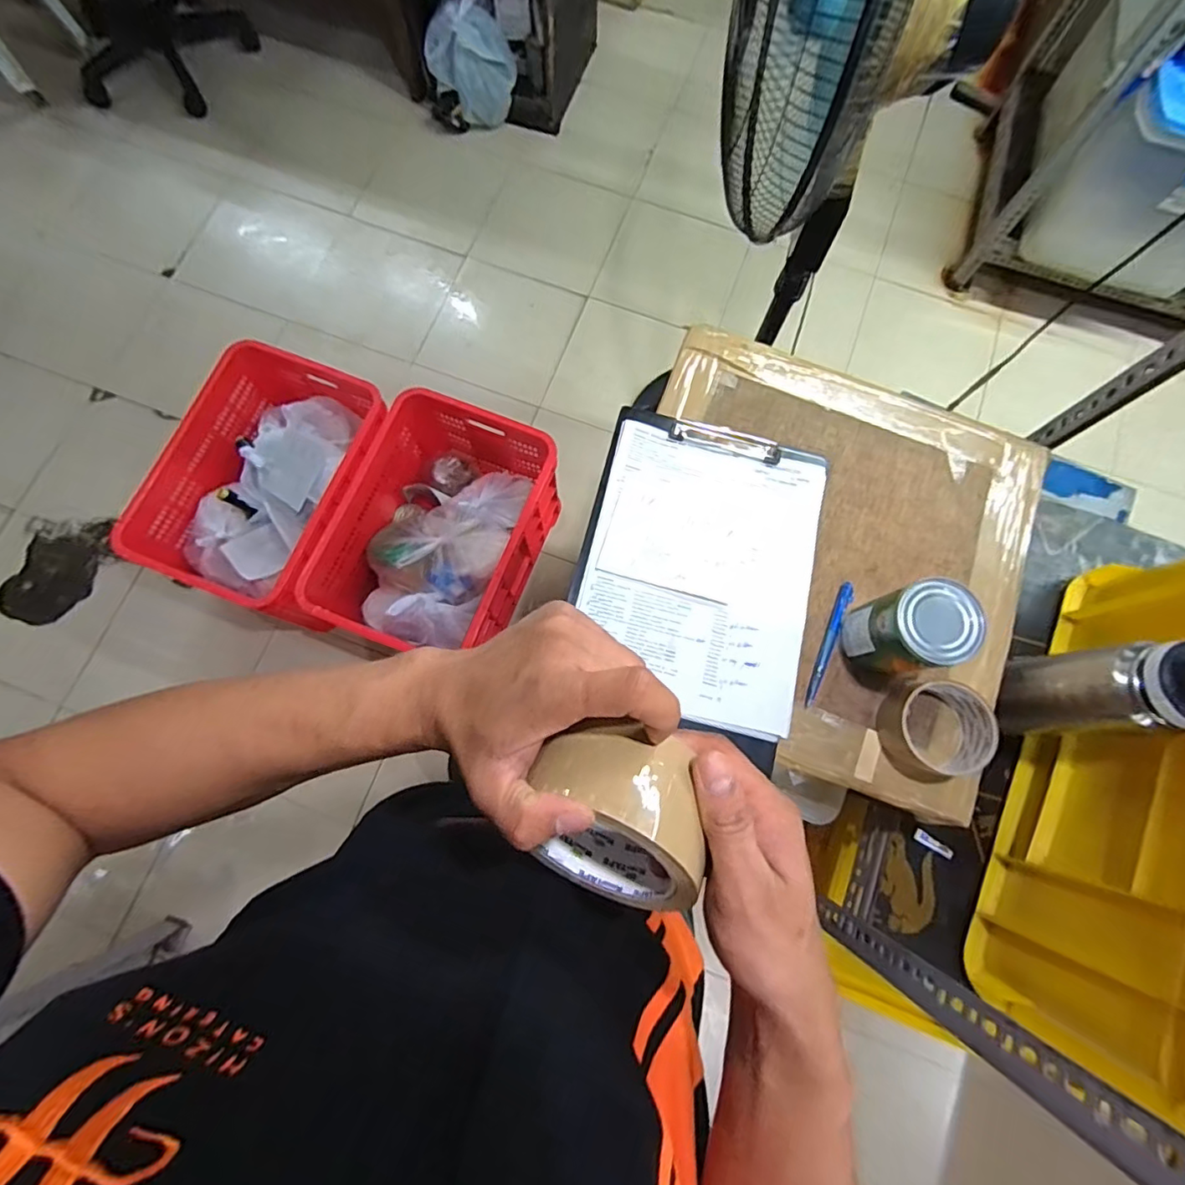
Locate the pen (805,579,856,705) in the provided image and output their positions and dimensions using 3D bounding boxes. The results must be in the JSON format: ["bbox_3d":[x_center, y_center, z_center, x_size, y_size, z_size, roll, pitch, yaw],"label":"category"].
[{"bbox_3d":[0.233,0.050,0.554,0.013,0.009,0.129,23,77,4],"label":"pen"}]

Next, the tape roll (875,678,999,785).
[{"bbox_3d":[0.314,0.126,0.519,0.083,0.052,0.092,24,78,4],"label":"tape roll"}]

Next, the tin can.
[{"bbox_3d":[0.277,0.038,0.501,0.067,0.122,0.082,-26,79,-7],"label":"tin can"}]

